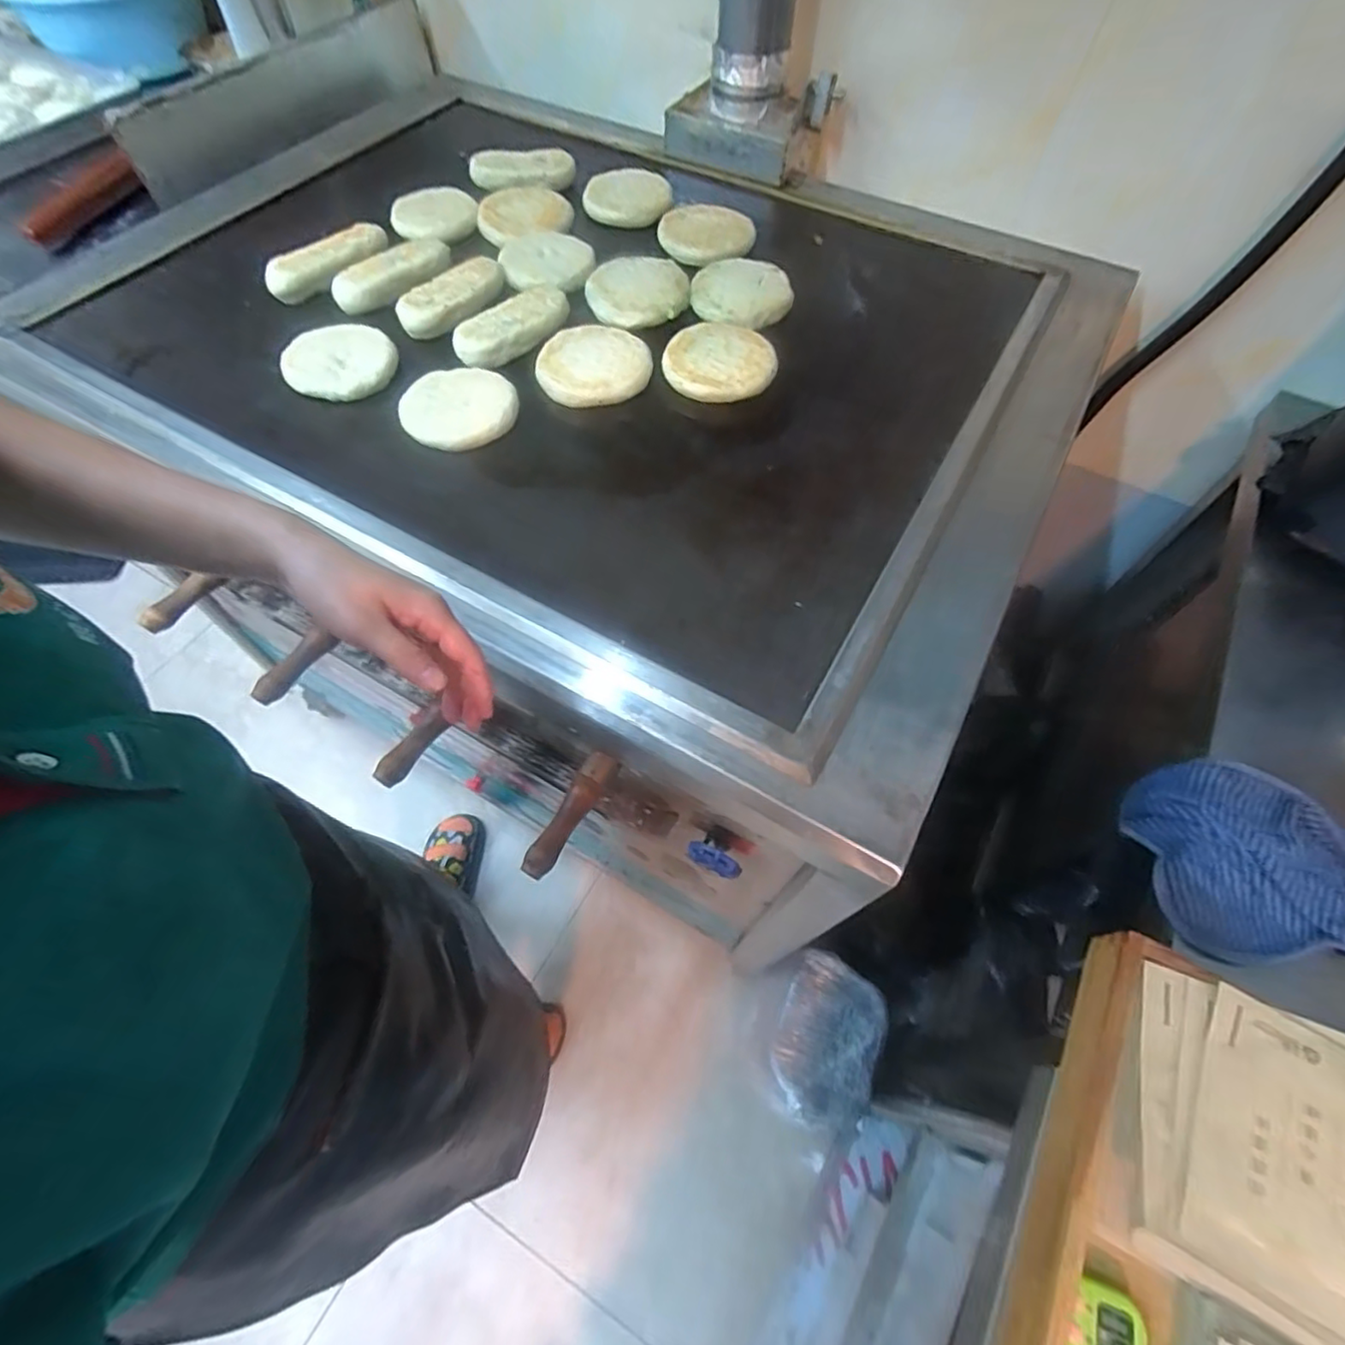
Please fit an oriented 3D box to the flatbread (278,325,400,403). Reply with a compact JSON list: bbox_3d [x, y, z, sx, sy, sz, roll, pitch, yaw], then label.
[{"bbox_3d":[-0.358,-0.337,0.686,0.102,0.024,0.102,0,59,-1],"label":"flatbread"}]

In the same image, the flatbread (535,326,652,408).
[{"bbox_3d":[-0.084,-0.332,0.692,0.109,0.028,0.109,0,59,-1],"label":"flatbread"}]

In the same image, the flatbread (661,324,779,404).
[{"bbox_3d":[0.054,-0.340,0.700,0.117,0.028,0.117,0,59,-1],"label":"flatbread"}]

